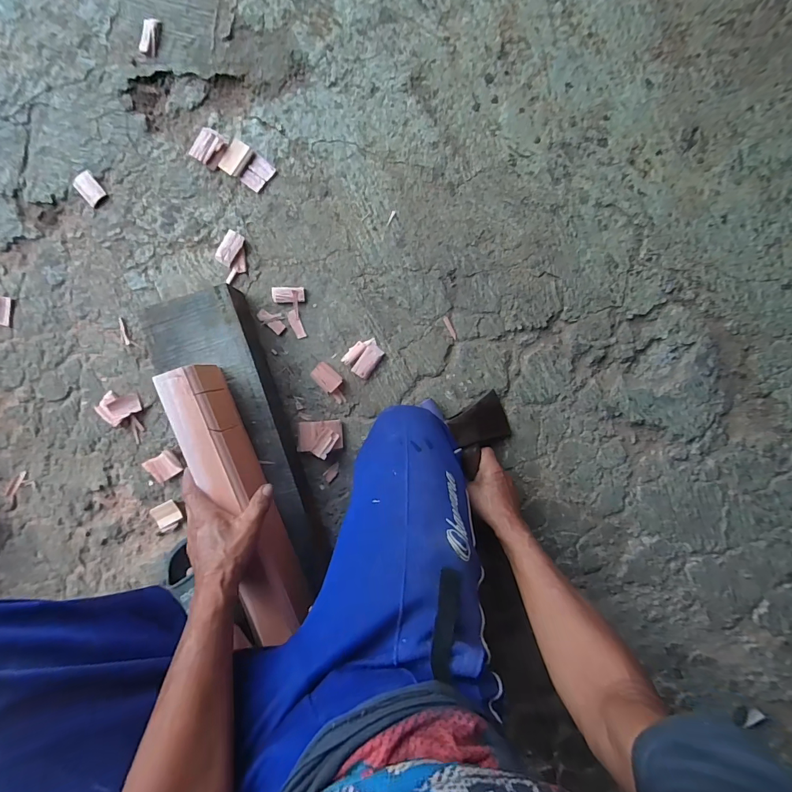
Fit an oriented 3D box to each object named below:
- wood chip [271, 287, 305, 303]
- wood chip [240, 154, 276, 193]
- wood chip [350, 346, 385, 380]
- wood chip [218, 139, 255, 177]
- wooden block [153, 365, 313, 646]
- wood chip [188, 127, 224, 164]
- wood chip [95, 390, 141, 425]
[{"bbox_3d":[-0.179,-0.168,0.662,0.055,0.011,0.025,-1,95,1],"label":"wood chip"},{"bbox_3d":[-0.224,-0.359,0.650,0.037,0.004,0.049,34,95,-2],"label":"wood chip"},{"bbox_3d":[-0.046,-0.058,0.669,0.029,0.010,0.057,37,95,-2],"label":"wood chip"},{"bbox_3d":[-0.254,-0.379,0.641,0.039,0.007,0.052,33,95,-2],"label":"wood chip"},{"bbox_3d":[-0.216,0.142,0.567,0.057,0.118,0.377,-20,93,3],"label":"wooden block"},{"bbox_3d":[-0.302,-0.399,0.640,0.042,0.012,0.051,36,95,-2],"label":"wood chip"},{"bbox_3d":[-0.471,0.016,0.682,0.066,0.019,0.053,-35,94,4],"label":"wood chip"}]

